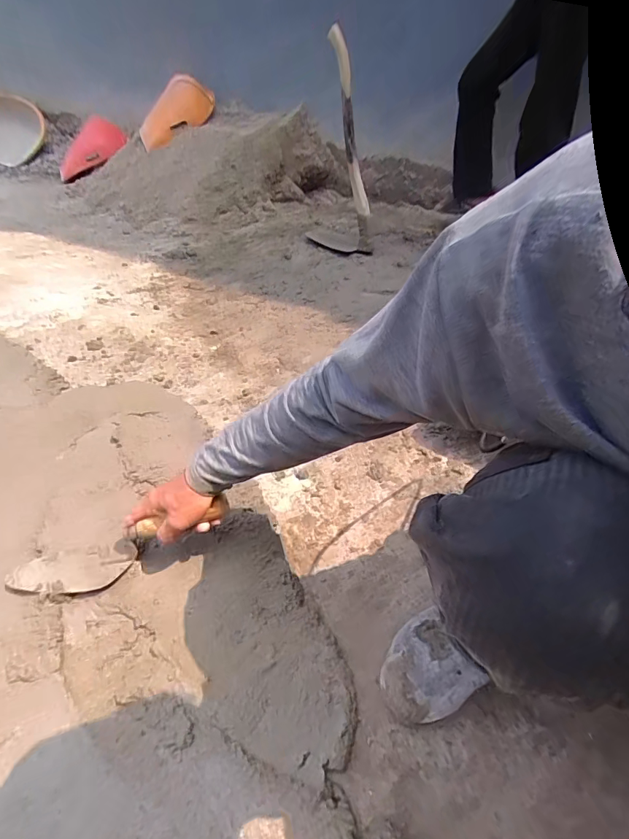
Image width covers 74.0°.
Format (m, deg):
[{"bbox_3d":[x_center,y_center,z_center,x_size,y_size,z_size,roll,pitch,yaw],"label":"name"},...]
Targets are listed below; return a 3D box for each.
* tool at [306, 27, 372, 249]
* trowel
[{"bbox_3d":[0.118,-0.991,1.557,0.235,0.663,0.273,4,41,-3],"label":"tool"},{"bbox_3d":[-0.250,0.171,0.552,0.291,0.048,0.077,-20,43,0],"label":"trowel"}]

